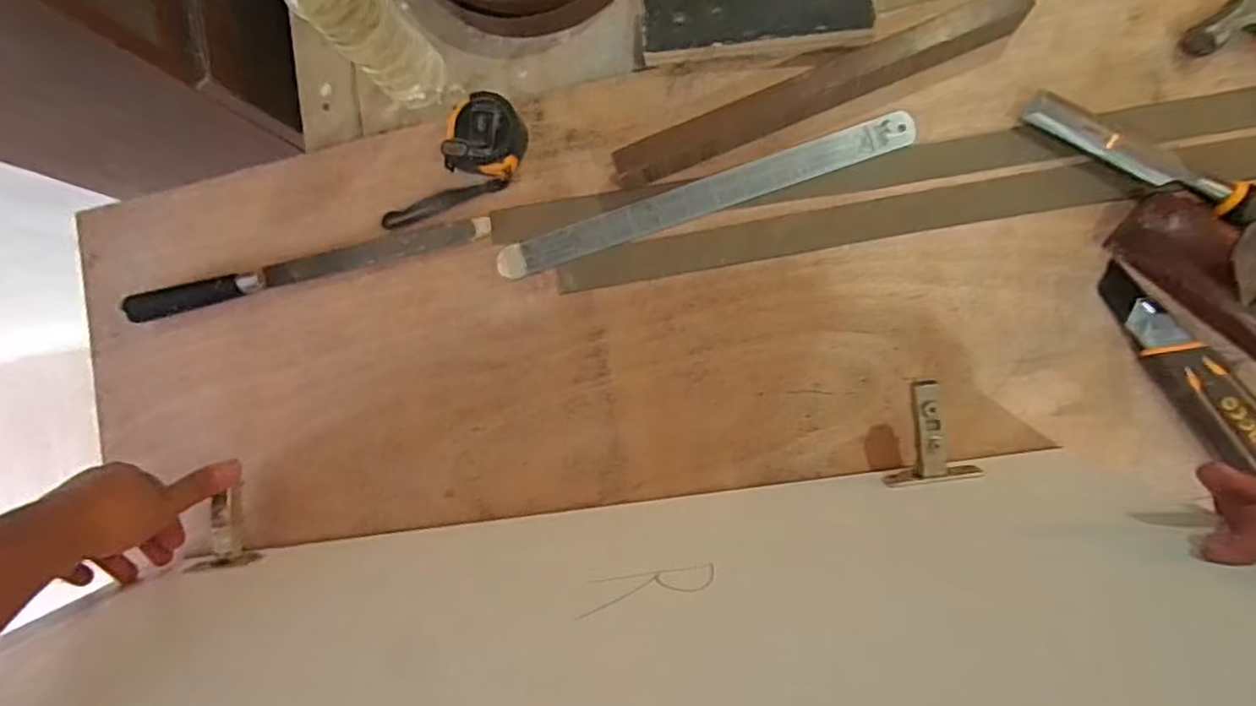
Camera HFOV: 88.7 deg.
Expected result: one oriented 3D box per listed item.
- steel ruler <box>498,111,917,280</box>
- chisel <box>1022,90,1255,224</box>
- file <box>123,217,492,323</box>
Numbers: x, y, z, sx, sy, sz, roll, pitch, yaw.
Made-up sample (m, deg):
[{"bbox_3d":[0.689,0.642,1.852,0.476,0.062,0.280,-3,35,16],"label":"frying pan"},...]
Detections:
[{"bbox_3d":[0.056,-0.122,0.507,0.331,0.006,0.028,-18,83,6],"label":"steel ruler"},{"bbox_3d":[0.412,-0.109,0.445,0.270,0.026,0.043,35,91,9],"label":"chisel"},{"bbox_3d":[-0.280,-0.073,0.550,0.332,0.015,0.024,-12,84,7],"label":"file"}]

